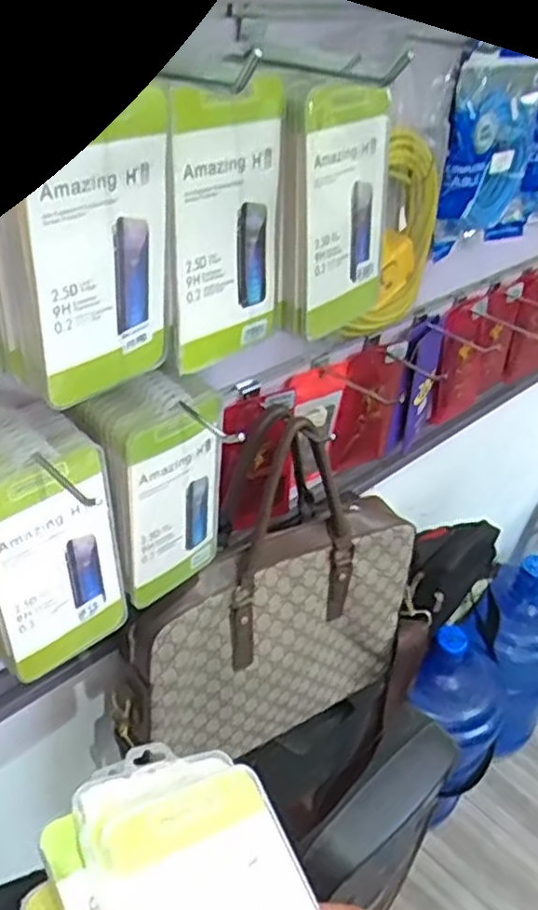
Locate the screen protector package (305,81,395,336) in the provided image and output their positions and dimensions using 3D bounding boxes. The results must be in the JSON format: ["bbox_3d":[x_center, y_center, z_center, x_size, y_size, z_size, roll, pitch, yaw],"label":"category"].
[{"bbox_3d":[0.057,-0.172,0.506,0.012,0.160,0.090,27,44,34],"label":"screen protector package"}]

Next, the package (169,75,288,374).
[{"bbox_3d":[-0.024,-0.142,0.455,0.018,0.164,0.092,28,41,26],"label":"package"}]

